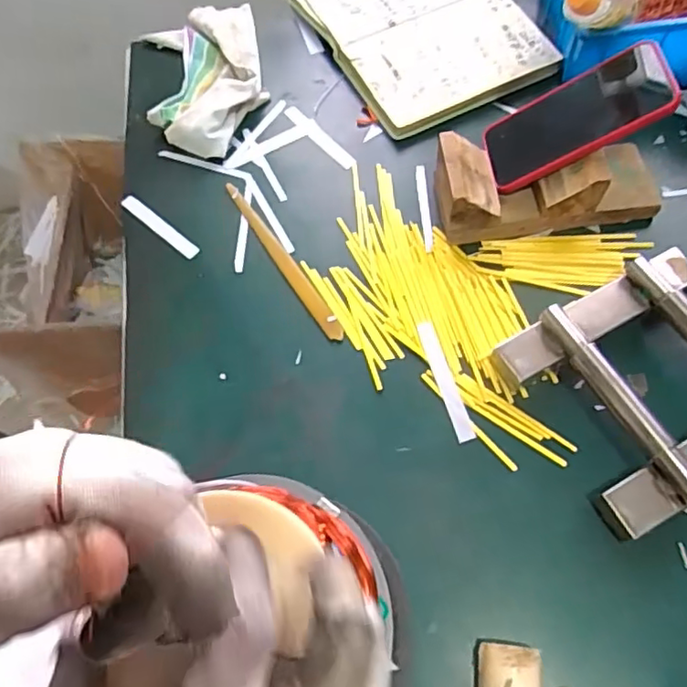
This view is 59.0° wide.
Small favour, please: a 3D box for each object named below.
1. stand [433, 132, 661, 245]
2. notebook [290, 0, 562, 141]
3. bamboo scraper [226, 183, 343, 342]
[{"bbox_3d":[0.194,-0.155,0.571,0.205,0.066,0.082,-6,63,1],"label":"stand"},{"bbox_3d":[0.081,-0.370,0.702,0.205,0.038,0.281,-28,65,-10],"label":"notebook"},{"bbox_3d":[-0.061,-0.084,0.590,0.019,0.007,0.206,-32,66,-12],"label":"bamboo scraper"}]

